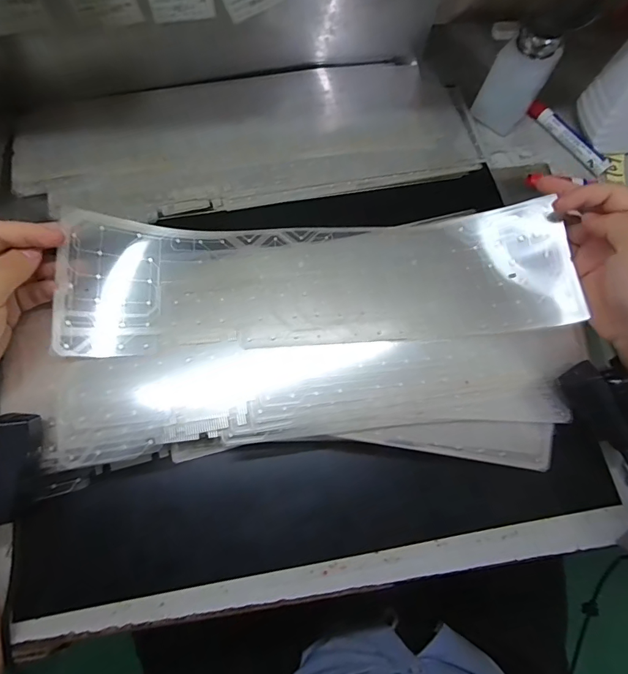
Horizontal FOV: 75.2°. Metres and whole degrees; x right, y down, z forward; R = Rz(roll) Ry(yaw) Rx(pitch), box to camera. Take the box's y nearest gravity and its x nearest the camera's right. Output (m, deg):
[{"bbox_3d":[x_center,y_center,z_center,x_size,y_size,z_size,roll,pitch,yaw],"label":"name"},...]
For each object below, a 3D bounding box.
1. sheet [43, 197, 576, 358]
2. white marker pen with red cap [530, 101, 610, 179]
[{"bbox_3d":[-0.003,-0.053,0.334,0.385,0.040,0.112,-3,69,-4],"label":"sheet"},{"bbox_3d":[0.291,-0.229,0.466,0.020,0.015,0.113,-27,73,-13],"label":"white marker pen with red cap"}]

